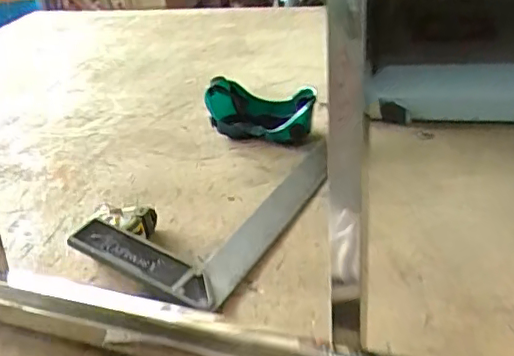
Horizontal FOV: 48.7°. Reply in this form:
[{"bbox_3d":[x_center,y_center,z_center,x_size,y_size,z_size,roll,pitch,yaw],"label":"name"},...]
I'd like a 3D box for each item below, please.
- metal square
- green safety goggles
[{"bbox_3d":[-0.039,0.025,0.699,0.183,0.040,0.332,14,38,32],"label":"metal square"},{"bbox_3d":[0.004,-0.102,0.871,0.173,0.066,0.073,10,35,26],"label":"green safety goggles"}]

